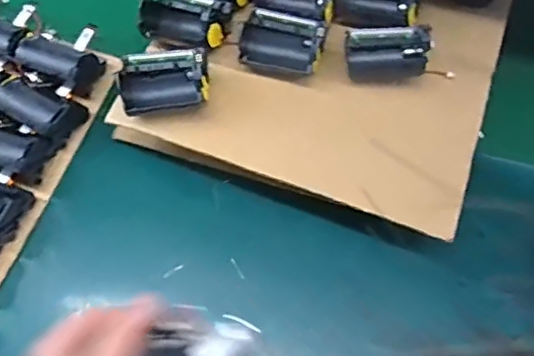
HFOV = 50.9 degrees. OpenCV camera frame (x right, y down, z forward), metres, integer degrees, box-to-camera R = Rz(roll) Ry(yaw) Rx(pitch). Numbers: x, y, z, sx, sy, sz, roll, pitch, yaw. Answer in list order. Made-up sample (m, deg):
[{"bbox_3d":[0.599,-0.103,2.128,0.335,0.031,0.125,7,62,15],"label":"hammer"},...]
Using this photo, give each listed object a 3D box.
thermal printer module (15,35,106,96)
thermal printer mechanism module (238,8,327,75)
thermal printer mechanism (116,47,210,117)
[{"bbox_3d":[-0.195,-0.111,0.531,0.065,0.031,0.047,27,66,11],"label":"thermal printer module"},{"bbox_3d":[0.012,-0.119,0.487,0.071,0.032,0.057,15,65,5],"label":"thermal printer mechanism module"},{"bbox_3d":[-0.085,-0.081,0.461,0.074,0.035,0.057,-8,65,-6],"label":"thermal printer mechanism"}]

